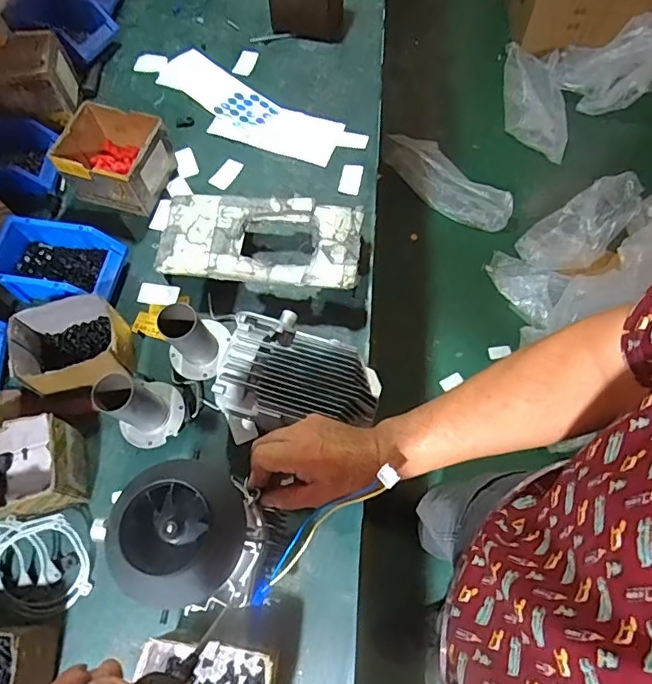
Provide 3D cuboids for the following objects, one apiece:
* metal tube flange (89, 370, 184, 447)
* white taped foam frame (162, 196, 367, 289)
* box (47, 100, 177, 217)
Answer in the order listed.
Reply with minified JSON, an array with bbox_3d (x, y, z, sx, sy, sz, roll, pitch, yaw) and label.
[{"bbox_3d":[-0.249,0.081,0.684,0.084,0.108,0.093,33,71,15],"label":"metal tube flange"},{"bbox_3d":[-0.101,-0.156,0.820,0.307,0.063,0.146,6,66,5],"label":"white taped foam frame"},{"bbox_3d":[-0.363,-0.312,0.880,0.165,0.095,0.136,10,66,6],"label":"box"}]

